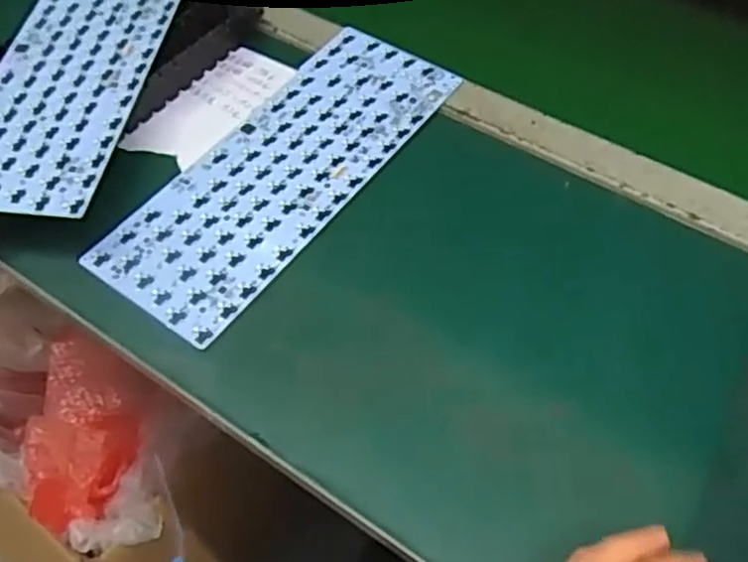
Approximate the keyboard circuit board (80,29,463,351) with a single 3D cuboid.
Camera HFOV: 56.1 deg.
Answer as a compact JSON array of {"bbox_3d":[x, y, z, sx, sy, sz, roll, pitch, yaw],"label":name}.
[{"bbox_3d":[-0.066,-0.089,0.534,0.117,0.004,0.306,31,62,20],"label":"keyboard circuit board"}]

